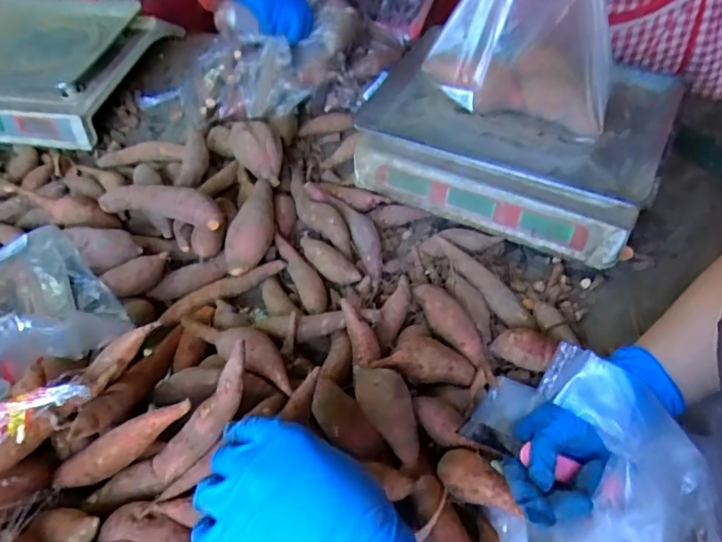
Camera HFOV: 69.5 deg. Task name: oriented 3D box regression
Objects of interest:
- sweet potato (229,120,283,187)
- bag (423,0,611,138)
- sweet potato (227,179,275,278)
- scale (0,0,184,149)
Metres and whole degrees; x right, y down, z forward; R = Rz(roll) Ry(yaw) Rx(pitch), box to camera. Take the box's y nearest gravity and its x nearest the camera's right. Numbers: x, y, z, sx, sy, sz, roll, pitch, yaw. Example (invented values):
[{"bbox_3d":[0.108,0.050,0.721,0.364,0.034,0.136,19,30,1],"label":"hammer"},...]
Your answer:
[{"bbox_3d":[-0.133,-0.155,0.681,0.063,0.055,0.102,-18,53,-9],"label":"sweet potato"},{"bbox_3d":[0.178,-0.268,0.546,0.196,0.203,0.073,20,57,19],"label":"bag"},{"bbox_3d":[-0.121,-0.058,0.620,0.046,0.042,0.130,8,54,11],"label":"sweet potato"},{"bbox_3d":[-0.549,-0.344,0.849,0.377,0.099,0.284,8,54,11],"label":"scale"}]

